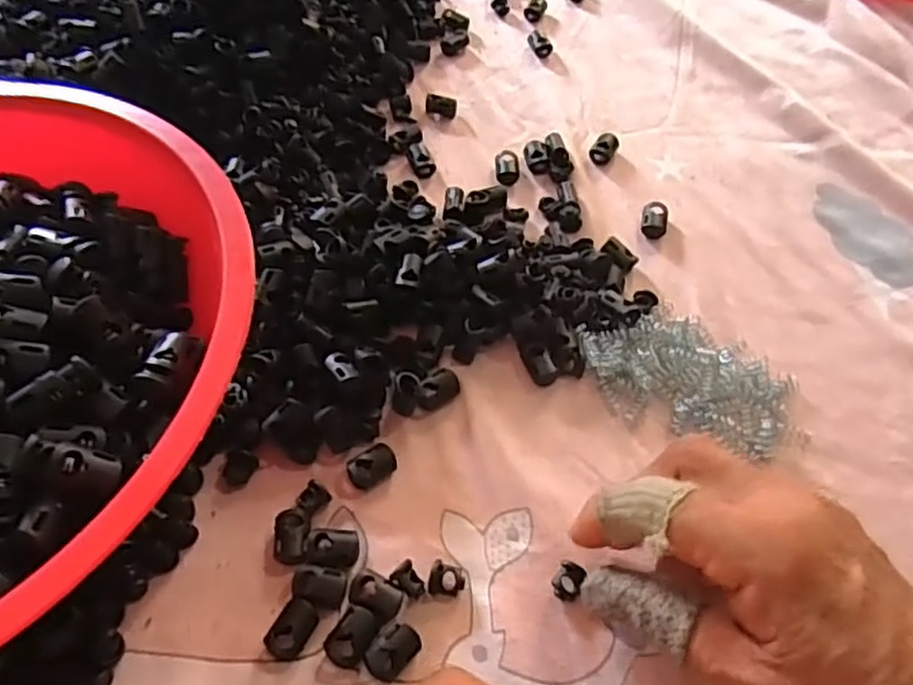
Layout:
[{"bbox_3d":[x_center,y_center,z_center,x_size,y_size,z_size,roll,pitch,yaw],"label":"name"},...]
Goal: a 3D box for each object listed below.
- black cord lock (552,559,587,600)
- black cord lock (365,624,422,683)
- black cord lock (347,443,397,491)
[{"bbox_3d":[0.044,0.093,0.271,0.011,0.005,0.014,27,58,14],"label":"black cord lock"},{"bbox_3d":[-0.023,0.113,0.252,0.014,0.010,0.020,37,61,20],"label":"black cord lock"},{"bbox_3d":[-0.036,0.053,0.293,0.020,0.010,0.013,-27,62,-21],"label":"black cord lock"}]

